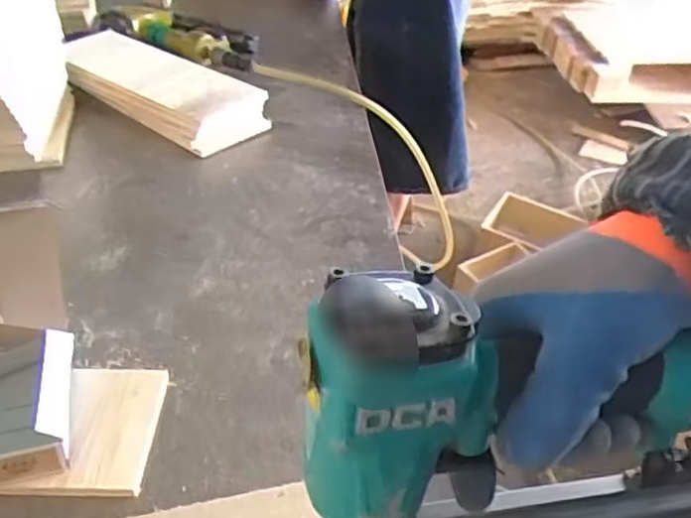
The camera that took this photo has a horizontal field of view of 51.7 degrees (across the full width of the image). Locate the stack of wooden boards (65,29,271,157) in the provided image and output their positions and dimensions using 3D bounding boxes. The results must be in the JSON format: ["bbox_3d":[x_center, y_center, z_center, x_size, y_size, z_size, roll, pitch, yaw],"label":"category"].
[{"bbox_3d":[-0.272,-0.250,1.022,0.367,0.057,0.131,27,45,29],"label":"stack of wooden boards"}]

